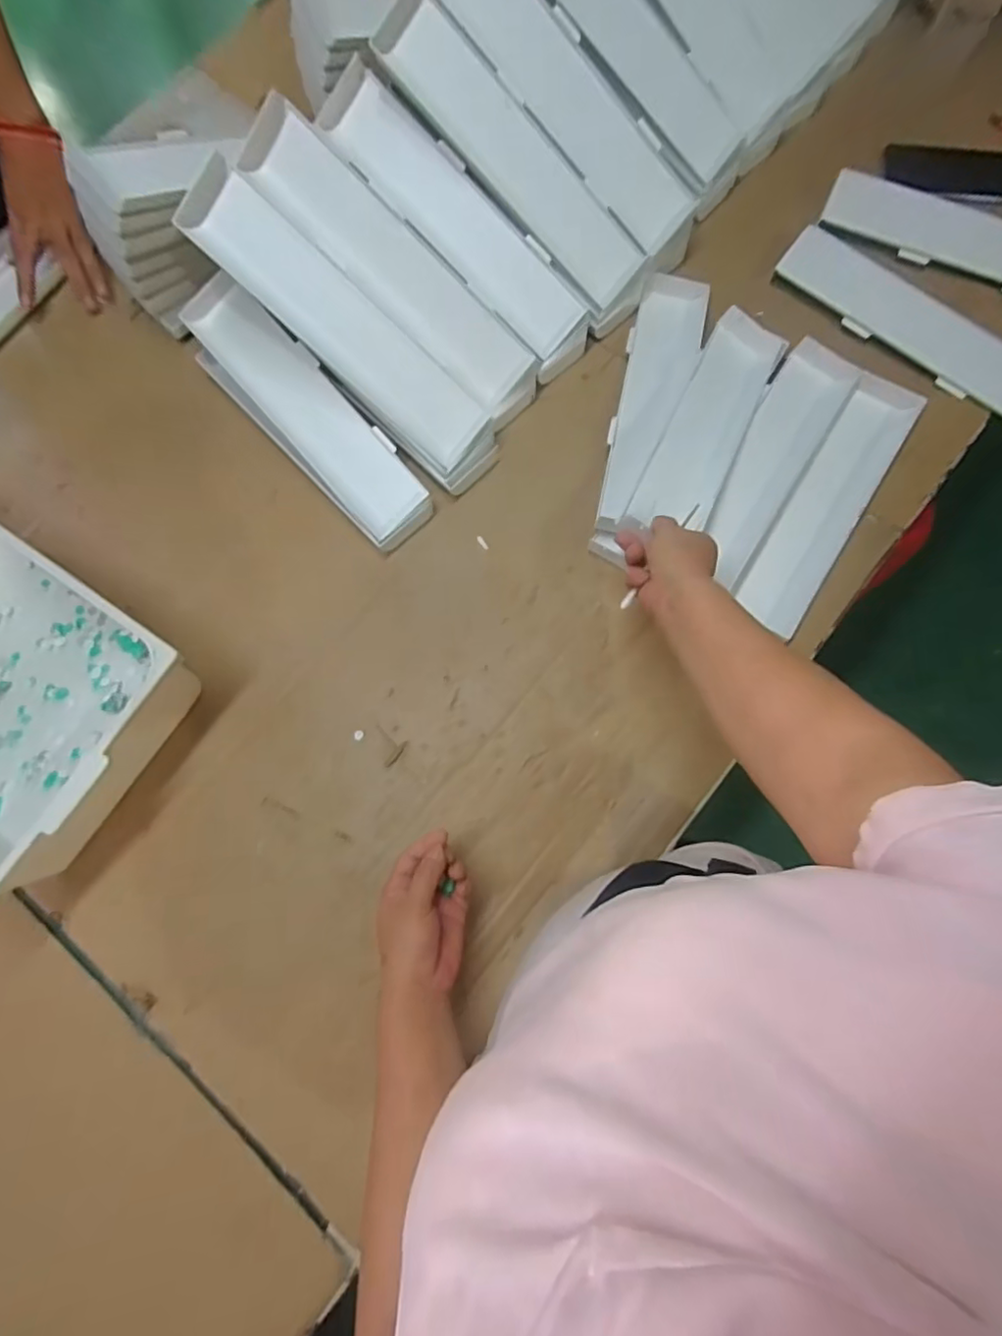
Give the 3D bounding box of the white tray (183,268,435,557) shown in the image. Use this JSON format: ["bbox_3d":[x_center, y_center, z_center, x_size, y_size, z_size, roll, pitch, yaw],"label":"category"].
[{"bbox_3d":[-0.215,-0.277,0.666,0.095,0.050,0.350,-43,80,-7],"label":"white tray"}]

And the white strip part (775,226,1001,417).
[{"bbox_3d":[0.464,-0.389,0.685,0.316,0.031,0.060,36,81,8],"label":"white strip part"}]

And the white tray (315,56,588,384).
[{"bbox_3d":[-0.046,-0.472,0.658,0.353,0.048,0.090,43,81,-11],"label":"white tray"}]

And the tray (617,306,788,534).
[{"bbox_3d":[0.217,-0.254,0.638,0.087,0.032,0.326,27,69,7],"label":"tray"}]

